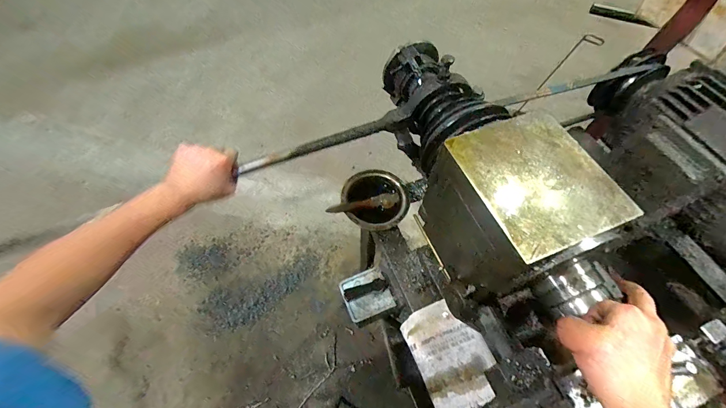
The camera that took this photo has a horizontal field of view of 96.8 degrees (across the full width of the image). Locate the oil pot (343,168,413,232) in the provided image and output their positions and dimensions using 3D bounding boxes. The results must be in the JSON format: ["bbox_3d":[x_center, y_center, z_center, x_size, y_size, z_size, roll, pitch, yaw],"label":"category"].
[{"bbox_3d":[0.028,-0.005,0.655,0.122,0.069,0.131,0,60,-1],"label":"oil pot"}]

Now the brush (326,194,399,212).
[{"bbox_3d":[0.004,0.000,0.635,0.152,0.025,0.025,-9,58,-29],"label":"brush"}]

